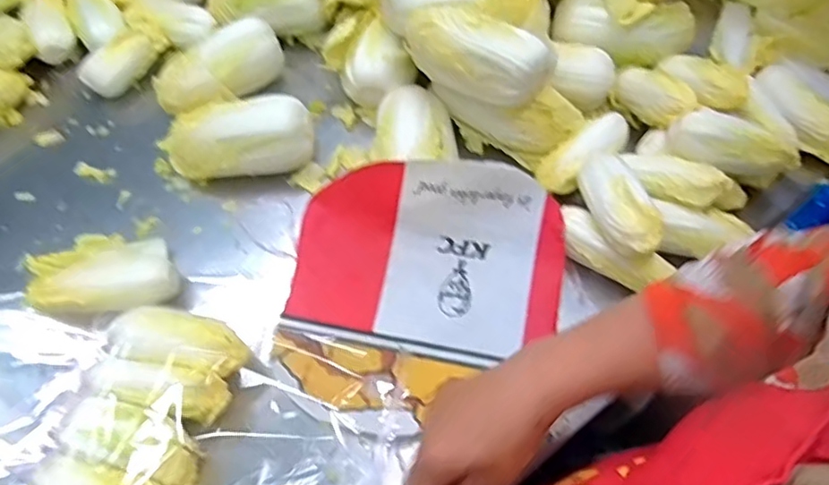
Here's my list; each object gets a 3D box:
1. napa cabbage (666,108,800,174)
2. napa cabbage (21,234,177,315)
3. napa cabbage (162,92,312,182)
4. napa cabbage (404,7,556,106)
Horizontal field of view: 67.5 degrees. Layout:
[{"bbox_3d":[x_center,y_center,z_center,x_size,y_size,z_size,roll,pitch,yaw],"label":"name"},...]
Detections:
[{"bbox_3d":[0.297,-0.090,0.581,0.118,0.036,0.044,25,65,14],"label":"napa cabbage"},{"bbox_3d":[-0.299,0.024,0.586,0.154,0.046,0.094,0,62,1],"label":"napa cabbage"},{"bbox_3d":[-0.180,-0.108,0.640,0.148,0.067,0.077,-12,62,-5],"label":"napa cabbage"},{"bbox_3d":[0.057,-0.181,0.596,0.142,0.056,0.058,24,65,14],"label":"napa cabbage"}]

